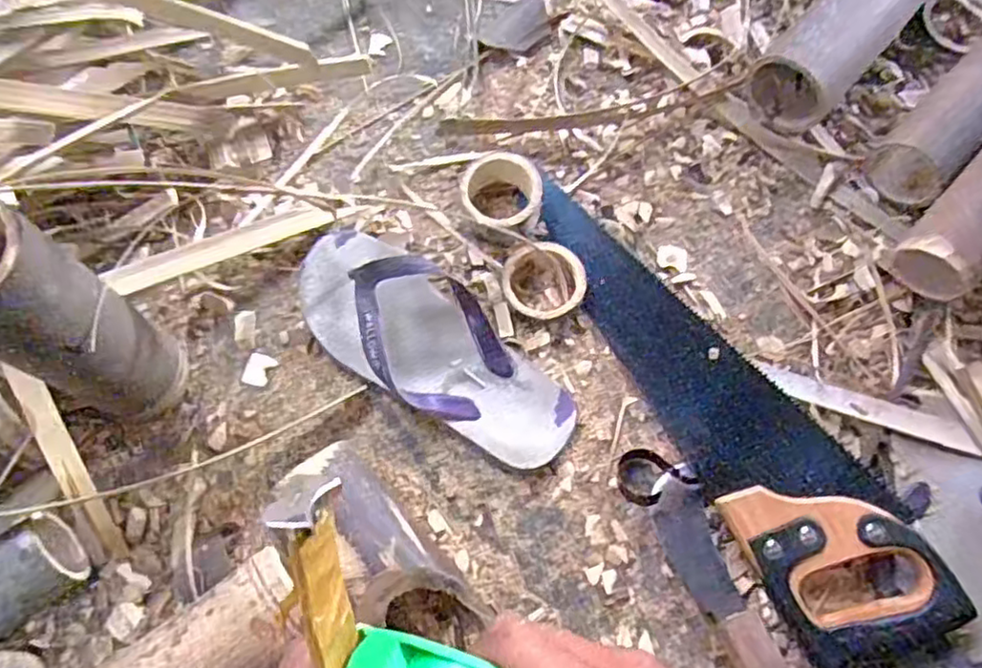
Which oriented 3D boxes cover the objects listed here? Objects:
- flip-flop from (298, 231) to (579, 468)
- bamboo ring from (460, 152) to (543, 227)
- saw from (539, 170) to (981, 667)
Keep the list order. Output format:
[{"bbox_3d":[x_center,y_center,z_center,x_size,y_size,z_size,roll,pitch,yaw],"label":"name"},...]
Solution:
[{"bbox_3d":[-0.046,0.006,0.532,0.249,0.047,0.101,35,72,8],"label":"flip-flop"},{"bbox_3d":[0.009,-0.117,0.586,0.066,0.040,0.066,1,71,-4],"label":"bamboo ring"},{"bbox_3d":[0.176,0.041,0.525,0.120,0.042,0.439,-27,74,-12],"label":"saw"}]

